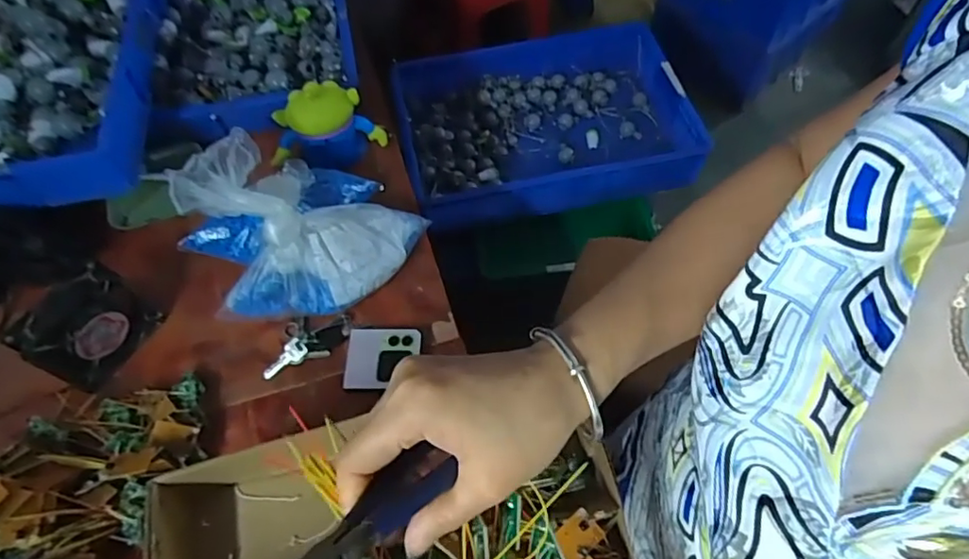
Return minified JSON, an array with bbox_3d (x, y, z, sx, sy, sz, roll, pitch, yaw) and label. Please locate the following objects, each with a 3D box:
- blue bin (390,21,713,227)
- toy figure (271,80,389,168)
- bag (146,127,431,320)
[{"bbox_3d":[0.134,-0.368,1.280,0.622,0.126,0.488,-13,61,-4],"label":"blue bin"},{"bbox_3d":[-0.232,-0.215,0.816,0.166,0.125,0.060,-17,62,-6],"label":"toy figure"},{"bbox_3d":[-0.229,-0.072,0.716,0.263,0.155,0.211,-36,65,-15],"label":"bag"}]

